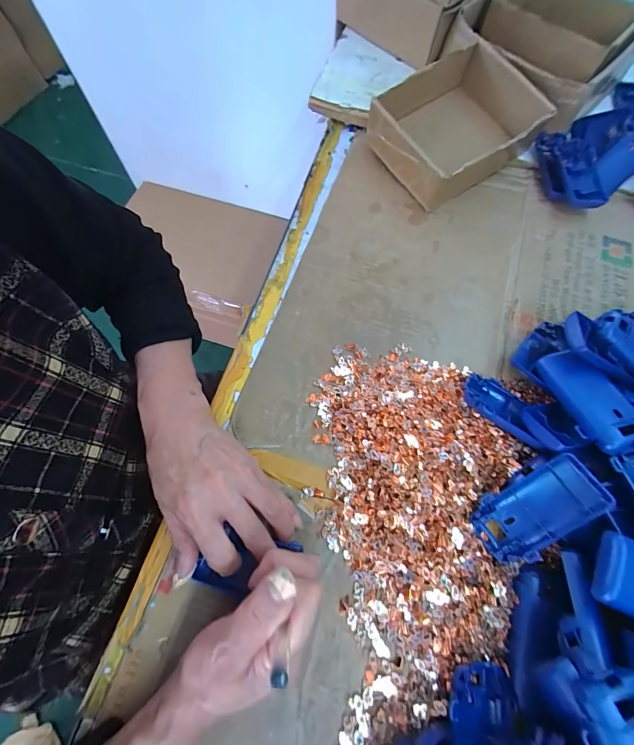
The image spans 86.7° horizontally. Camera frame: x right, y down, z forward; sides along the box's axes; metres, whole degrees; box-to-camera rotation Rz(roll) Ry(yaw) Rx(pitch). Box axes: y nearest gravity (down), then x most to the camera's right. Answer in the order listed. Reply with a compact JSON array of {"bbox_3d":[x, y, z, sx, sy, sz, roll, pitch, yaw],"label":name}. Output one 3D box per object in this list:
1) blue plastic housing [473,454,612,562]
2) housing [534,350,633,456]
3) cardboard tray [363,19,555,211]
[{"bbox_3d":[0.173,0.109,0.265,0.094,0.012,0.048,-39,68,12],"label":"blue plastic housing"},{"bbox_3d":[0.228,0.019,0.276,0.044,0.027,0.092,-15,55,-5],"label":"housing"},{"bbox_3d":[0.158,-0.298,0.413,0.168,0.071,0.153,-33,72,-12],"label":"cardboard tray"}]

